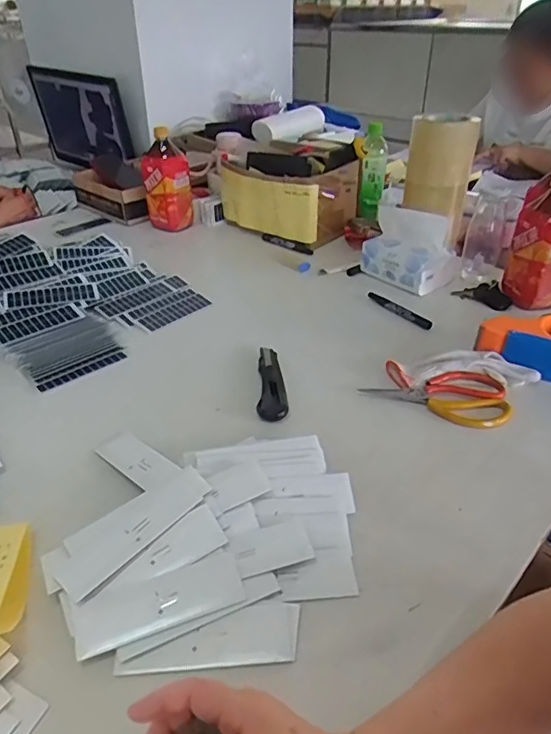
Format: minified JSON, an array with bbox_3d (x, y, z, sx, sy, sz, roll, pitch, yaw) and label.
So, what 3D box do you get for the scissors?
[{"bbox_3d":[0.208,0.029,0.672,0.173,0.015,0.094,12,37,17],"label":"scissors"}]

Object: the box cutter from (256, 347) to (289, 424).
[{"bbox_3d":[-0.007,0.018,0.698,0.036,0.015,0.150,-2,35,-3],"label":"box cutter"}]

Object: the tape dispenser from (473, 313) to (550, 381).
[{"bbox_3d":[0.358,-0.026,0.716,0.168,0.073,0.073,11,40,4],"label":"tape dispenser"}]

